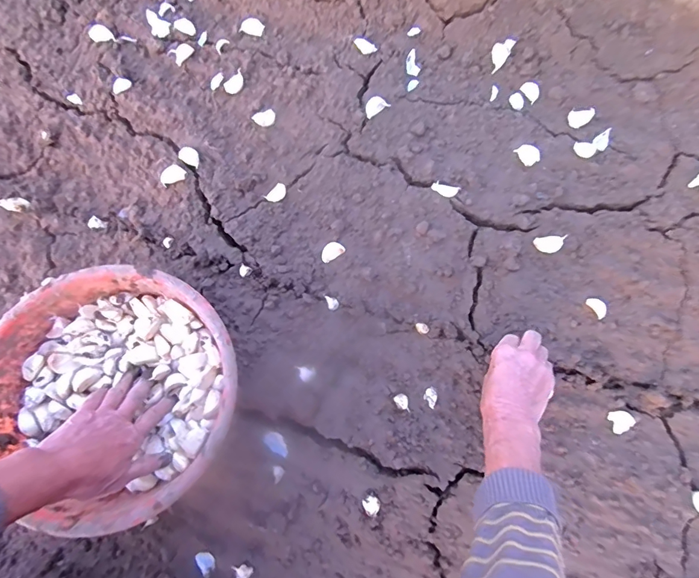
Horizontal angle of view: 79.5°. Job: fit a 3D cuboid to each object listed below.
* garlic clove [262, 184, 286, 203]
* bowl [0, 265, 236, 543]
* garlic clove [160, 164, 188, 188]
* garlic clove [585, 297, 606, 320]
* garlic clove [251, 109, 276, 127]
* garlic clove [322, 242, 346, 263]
[{"bbox_3d":[-0.106,-0.138,0.613,0.034,0.009,0.020,-41,77,-9],"label":"garlic clove"},{"bbox_3d":[-0.272,0.124,0.497,0.274,0.087,0.280,0,74,2],"label":"bowl"},{"bbox_3d":[-0.260,-0.166,0.615,0.037,0.017,0.027,-43,78,-9],"label":"garlic clove"},{"bbox_3d":[0.329,0.024,0.557,0.015,0.010,0.030,-36,77,-8],"label":"garlic clove"},{"bbox_3d":[-0.128,-0.258,0.640,0.035,0.015,0.021,-29,76,-6],"label":"garlic clove"},{"bbox_3d":[-0.025,-0.054,0.594,0.034,0.010,0.021,-30,76,-7],"label":"garlic clove"}]

